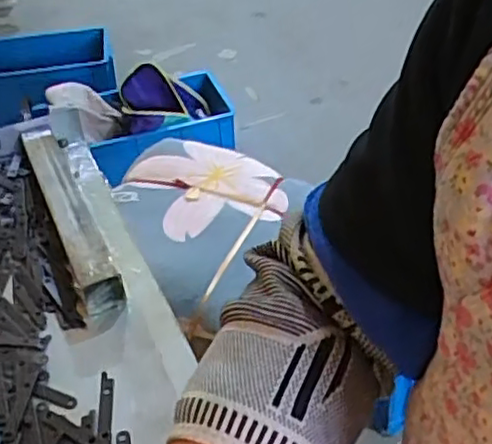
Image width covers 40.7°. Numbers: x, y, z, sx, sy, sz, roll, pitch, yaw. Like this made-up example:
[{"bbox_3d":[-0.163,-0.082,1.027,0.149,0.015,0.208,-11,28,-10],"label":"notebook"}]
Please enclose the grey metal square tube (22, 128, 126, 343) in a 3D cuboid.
[{"bbox_3d":[-0.152,-0.011,0.560,0.045,0.032,0.259,-15,41,-15],"label":"grey metal square tube"}]

